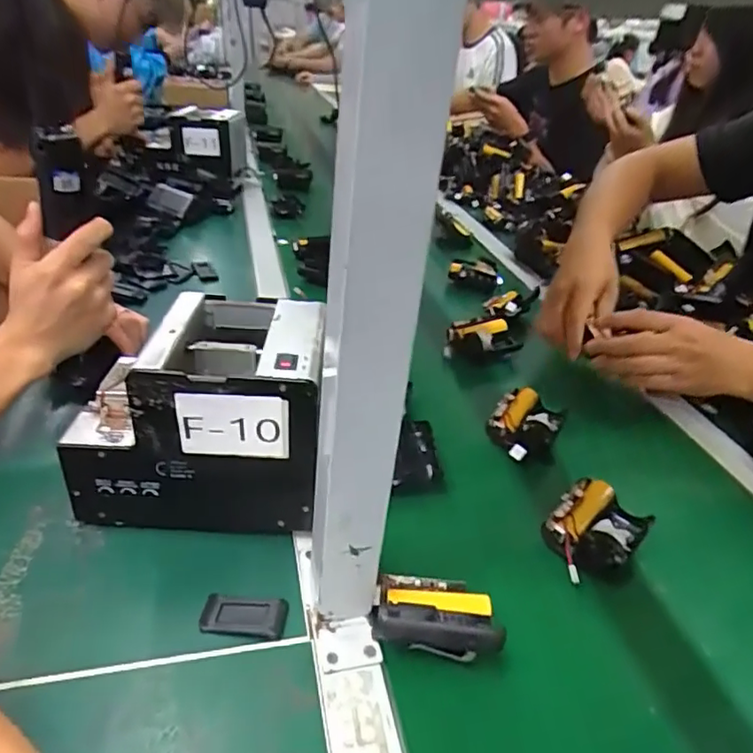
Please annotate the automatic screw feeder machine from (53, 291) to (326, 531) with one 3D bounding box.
[{"bbox_3d":[-0.135,0.026,0.463,0.177,0.147,0.127,3,32,-2],"label":"automatic screw feeder machine"}]

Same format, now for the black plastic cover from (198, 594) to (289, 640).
[{"bbox_3d":[-0.090,0.164,0.394,0.057,0.004,0.028,5,32,2],"label":"black plastic cover"}]

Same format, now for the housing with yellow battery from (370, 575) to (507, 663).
[{"bbox_3d":[0.039,0.160,0.392,0.081,0.036,0.061,3,32,-2],"label":"housing with yellow battery"}]

